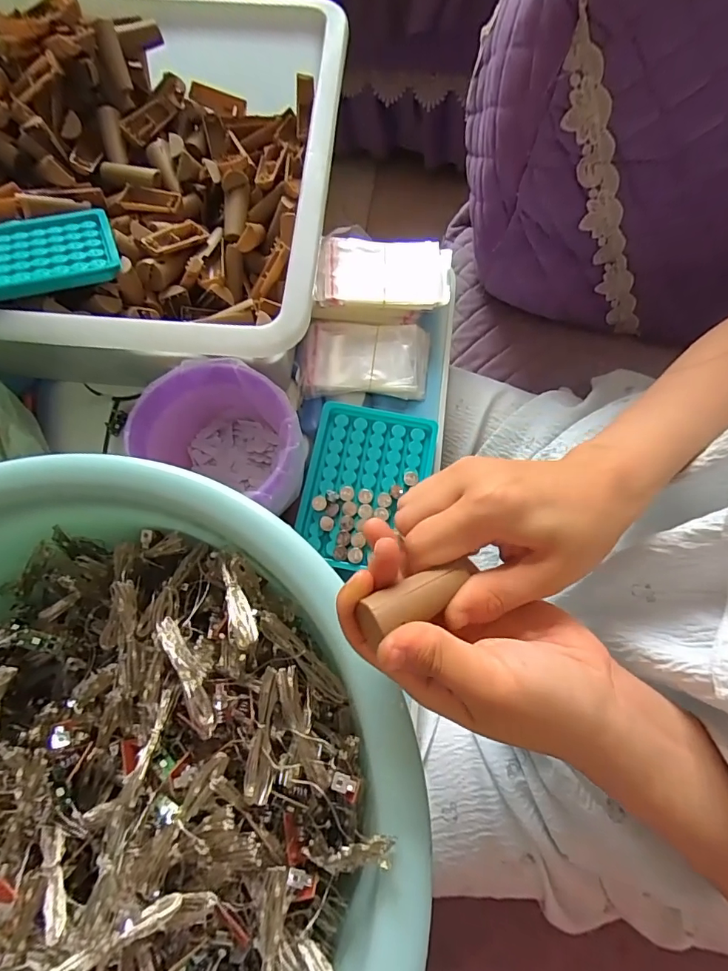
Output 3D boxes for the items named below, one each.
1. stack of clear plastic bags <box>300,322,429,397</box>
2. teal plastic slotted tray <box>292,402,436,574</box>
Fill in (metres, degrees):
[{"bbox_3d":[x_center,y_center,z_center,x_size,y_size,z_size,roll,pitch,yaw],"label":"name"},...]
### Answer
[{"bbox_3d":[0.002,-0.111,0.413,0.108,0.015,0.068,2,73,2],"label":"stack of clear plastic bags"},{"bbox_3d":[0.002,-0.001,0.369,0.096,0.009,0.126,8,73,4],"label":"teal plastic slotted tray"}]

